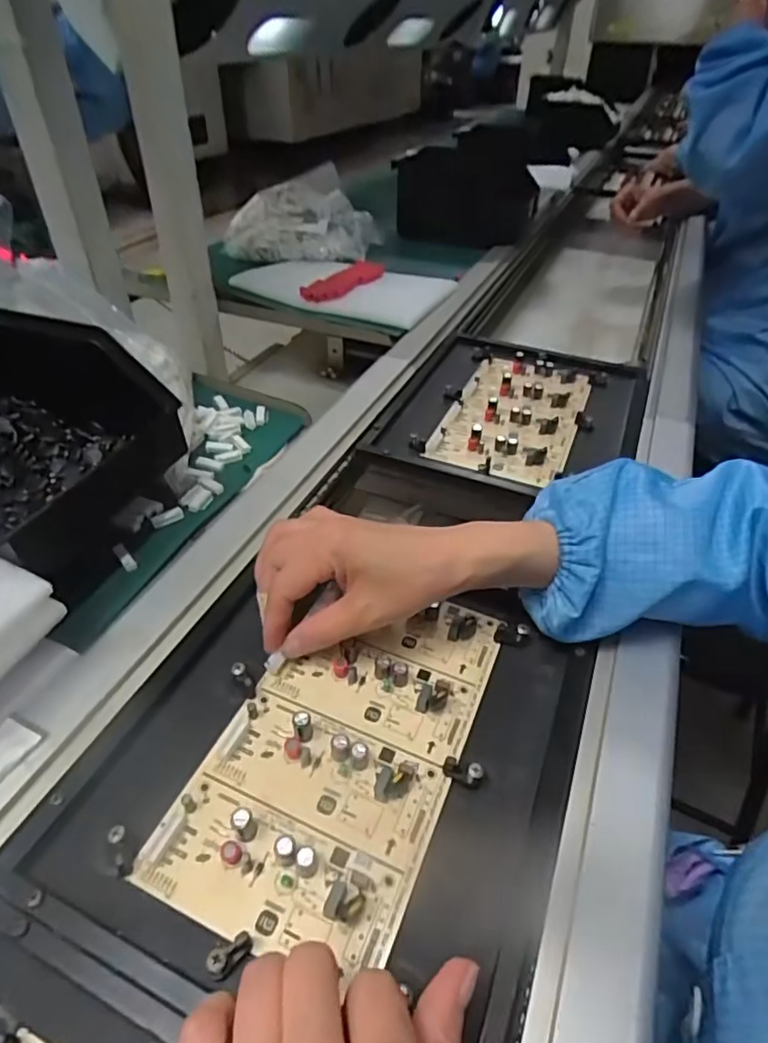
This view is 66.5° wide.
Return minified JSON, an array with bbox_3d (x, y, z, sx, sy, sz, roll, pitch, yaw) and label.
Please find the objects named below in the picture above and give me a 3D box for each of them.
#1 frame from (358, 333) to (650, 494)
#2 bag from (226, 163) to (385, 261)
[{"bbox_3d":[0.140,-0.116,0.606,0.235,0.016,0.281,18,44,15],"label":"frame"},{"bbox_3d":[-0.134,-0.498,0.951,0.249,0.099,0.153,0,40,-2],"label":"bag"}]

